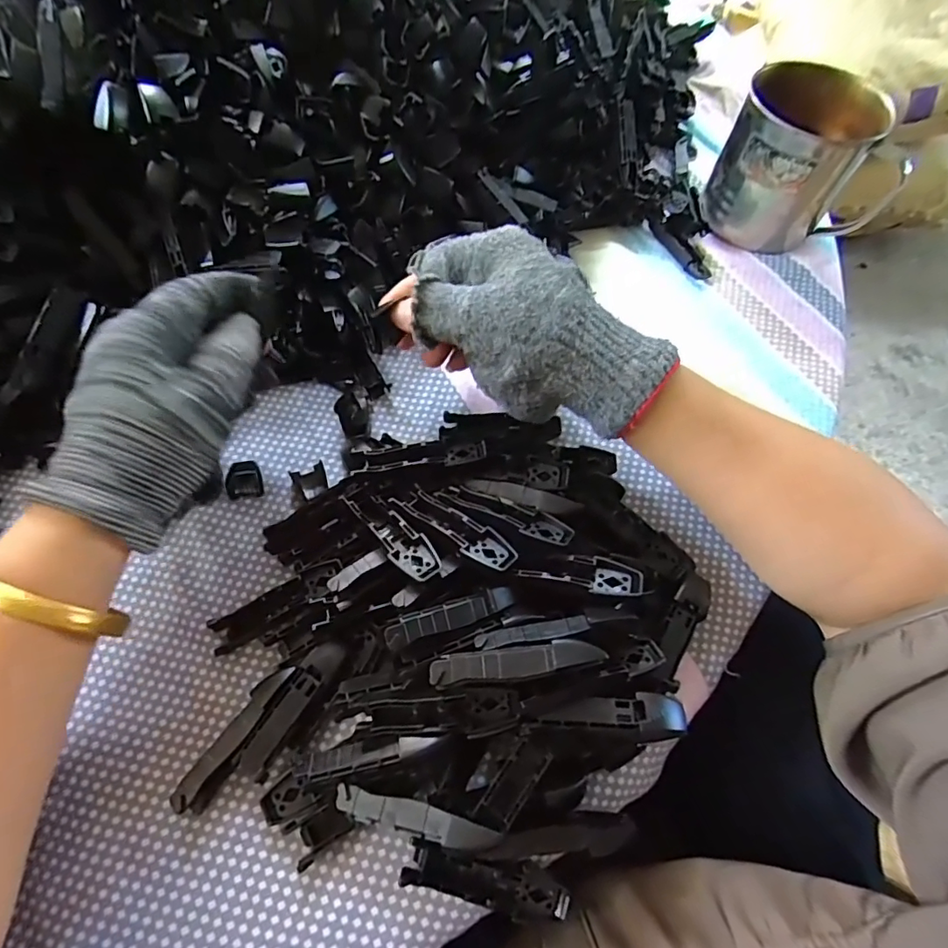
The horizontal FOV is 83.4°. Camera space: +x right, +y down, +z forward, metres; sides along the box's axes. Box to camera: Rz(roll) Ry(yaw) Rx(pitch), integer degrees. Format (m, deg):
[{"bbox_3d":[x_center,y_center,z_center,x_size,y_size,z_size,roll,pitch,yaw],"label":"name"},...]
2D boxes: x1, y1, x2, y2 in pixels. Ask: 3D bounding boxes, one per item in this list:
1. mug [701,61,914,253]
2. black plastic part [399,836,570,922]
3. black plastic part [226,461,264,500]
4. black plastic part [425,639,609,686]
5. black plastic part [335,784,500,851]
[{"bbox_3d":[0.230,-0.222,0.379,0.106,0.080,0.085,6,65,2],"label":"mug"},{"bbox_3d":[0.005,0.171,0.224,0.068,0.010,0.017,14,66,6],"label":"black plastic part"},{"bbox_3d":[-0.131,0.003,0.303,0.019,0.006,0.022,-12,66,-6],"label":"black plastic part"},{"bbox_3d":[0.016,0.074,0.208,0.066,0.008,0.012,-6,65,-3],"label":"black plastic part"},{"bbox_3d":[-0.023,0.135,0.208,0.068,0.004,0.011,1,64,21],"label":"black plastic part"}]

